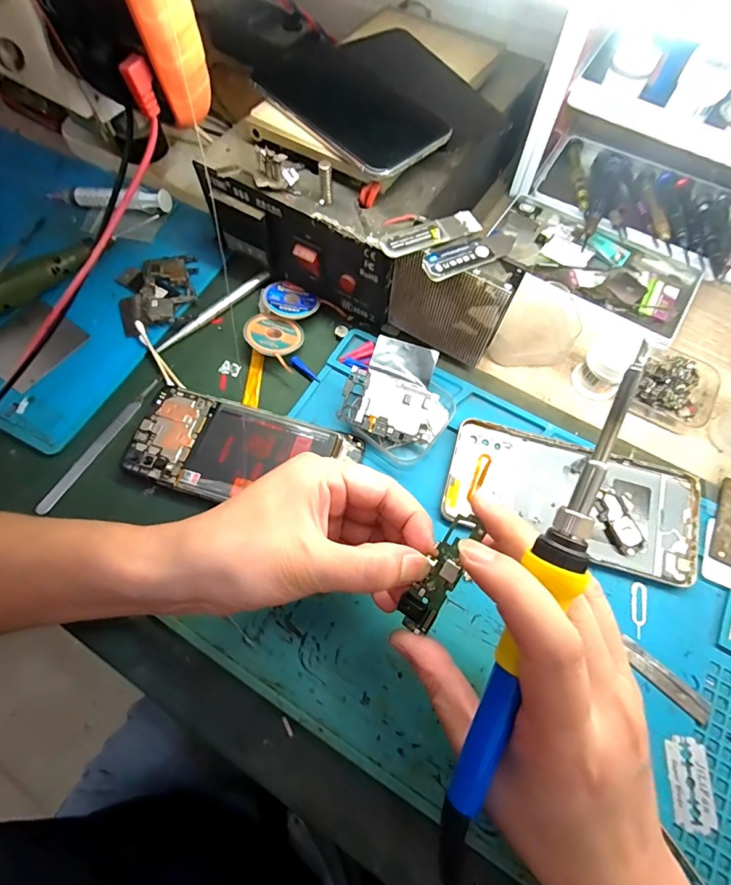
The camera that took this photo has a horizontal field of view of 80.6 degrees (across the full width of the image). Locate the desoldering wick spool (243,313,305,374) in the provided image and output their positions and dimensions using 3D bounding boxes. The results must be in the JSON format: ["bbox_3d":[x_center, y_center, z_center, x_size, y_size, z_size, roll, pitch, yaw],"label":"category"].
[{"bbox_3d":[-0.073,-0.081,0.339,0.045,0.014,0.041,0,67,0],"label":"desoldering wick spool"}]

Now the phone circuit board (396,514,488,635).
[{"bbox_3d":[0.036,0.063,0.206,0.016,0.004,0.063,28,102,11],"label":"phone circuit board"}]

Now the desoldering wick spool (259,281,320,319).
[{"bbox_3d":[-0.062,-0.117,0.351,0.046,0.010,0.038,10,68,4],"label":"desoldering wick spool"}]

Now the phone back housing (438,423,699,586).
[{"bbox_3d":[0.139,0.036,0.288,0.163,0.013,0.073,15,68,7],"label":"phone back housing"}]

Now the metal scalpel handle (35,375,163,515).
[{"bbox_3d":[-0.189,-0.002,0.311,0.012,0.004,0.121,28,70,11],"label":"metal scalpel handle"}]

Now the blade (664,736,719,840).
[{"bbox_3d":[0.175,0.183,0.232,0.022,0.004,0.042,8,64,8],"label":"blade"}]

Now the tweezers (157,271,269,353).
[{"bbox_3d":[-0.124,-0.110,0.356,0.111,0.004,0.009,-42,73,-15],"label":"tweezers"}]

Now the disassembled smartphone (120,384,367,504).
[{"bbox_3d":[-0.086,0.009,0.302,0.153,0.012,0.071,15,68,6],"label":"disassembled smartphone"}]

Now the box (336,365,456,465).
[{"bbox_3d":[0.019,-0.022,0.309,0.074,0.021,0.054,33,71,13],"label":"box"}]

